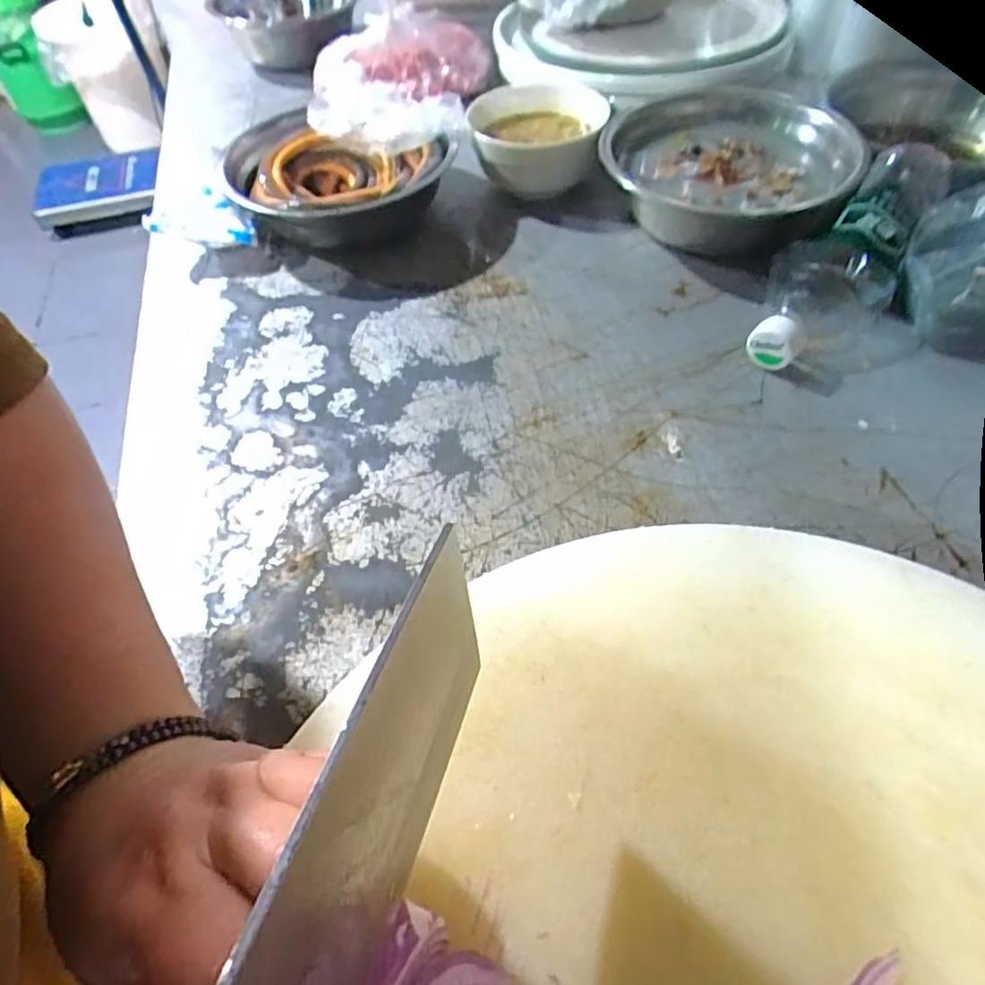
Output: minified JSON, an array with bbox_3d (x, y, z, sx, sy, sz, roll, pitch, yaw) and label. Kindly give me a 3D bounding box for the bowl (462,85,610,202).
[{"bbox_3d":[0.042,-0.317,0.582,0.120,0.059,0.119,-2,54,2],"label":"bowl"}]

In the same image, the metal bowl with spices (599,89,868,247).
[{"bbox_3d":[0.200,-0.281,0.547,0.204,0.070,0.185,21,57,17],"label":"metal bowl with spices"}]

